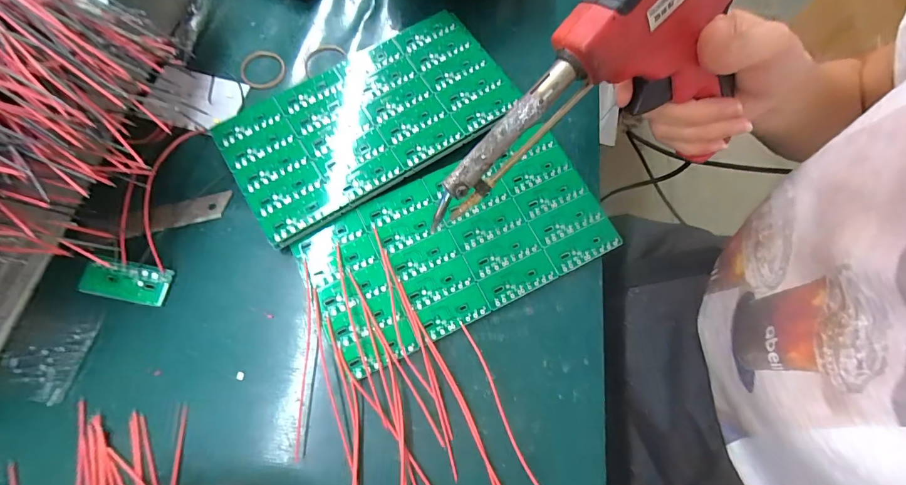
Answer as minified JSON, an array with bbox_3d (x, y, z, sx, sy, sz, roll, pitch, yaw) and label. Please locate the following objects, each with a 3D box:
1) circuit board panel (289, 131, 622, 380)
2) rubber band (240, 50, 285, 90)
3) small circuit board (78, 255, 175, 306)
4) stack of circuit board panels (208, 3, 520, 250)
[{"bbox_3d":[0.001,0.000,0.254,0.186,0.007,0.096,-26,75,-8],"label":"circuit board panel"},{"bbox_3d":[-0.145,-0.133,0.299,0.033,0.005,0.034,-12,74,-4],"label":"rubber band"},{"bbox_3d":[-0.204,0.024,0.245,0.047,0.010,0.023,10,74,2],"label":"small circuit board"},{"bbox_3d":[-0.060,-0.088,0.274,0.188,0.010,0.104,-31,76,-9],"label":"stack of circuit board panels"}]

